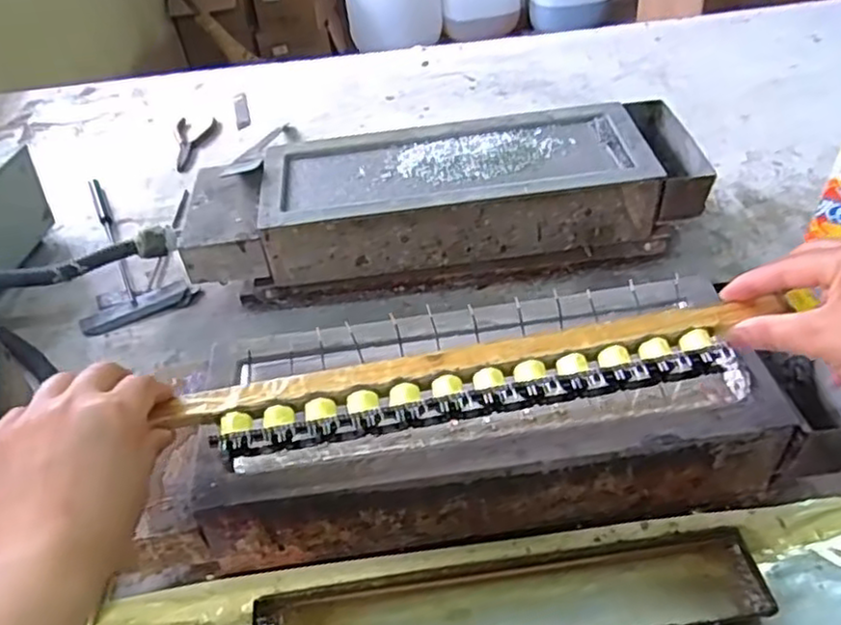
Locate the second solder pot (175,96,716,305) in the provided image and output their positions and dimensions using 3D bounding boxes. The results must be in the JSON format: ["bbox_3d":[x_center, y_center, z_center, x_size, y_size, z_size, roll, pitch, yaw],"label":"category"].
[{"bbox_3d":[0.019,-0.100,0.654,0.450,0.107,0.135,-7,45,-2],"label":"second solder pot"}]

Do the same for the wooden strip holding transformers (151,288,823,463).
[{"bbox_3d":[0.029,0.041,0.383,0.313,0.028,0.048,-9,45,-2],"label":"wooden strip holding transformers"}]

